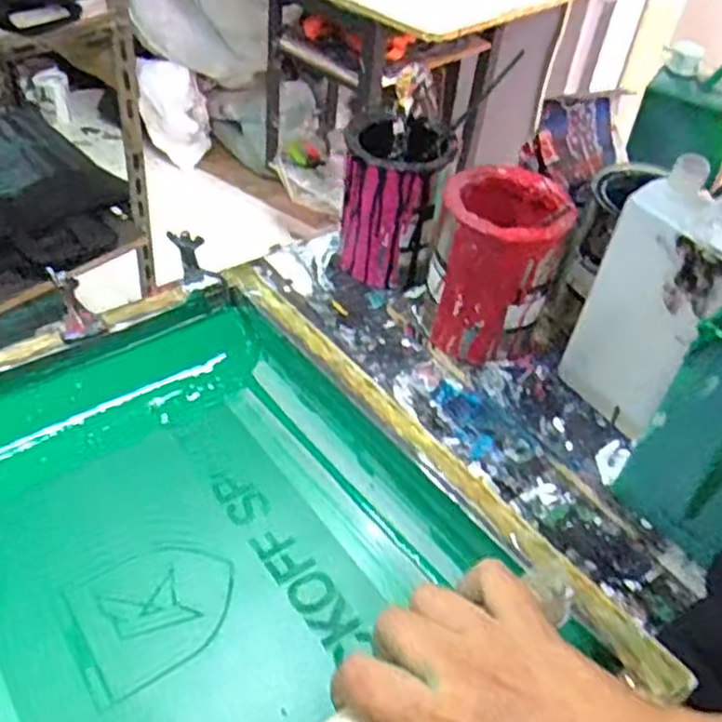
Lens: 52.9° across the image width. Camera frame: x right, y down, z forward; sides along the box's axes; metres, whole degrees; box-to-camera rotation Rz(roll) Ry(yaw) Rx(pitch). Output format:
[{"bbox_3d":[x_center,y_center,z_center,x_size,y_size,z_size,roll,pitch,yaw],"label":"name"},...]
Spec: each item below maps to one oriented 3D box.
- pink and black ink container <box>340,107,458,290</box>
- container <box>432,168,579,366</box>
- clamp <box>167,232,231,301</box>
[{"bbox_3d":[0.034,-0.160,0.740,0.092,0.144,0.098,16,45,9],"label":"pink and black ink container"},{"bbox_3d":[0.119,-0.080,0.662,0.104,0.160,0.113,14,45,7],"label":"container"},{"bbox_3d":[-0.151,-0.086,0.665,0.036,0.023,0.078,-34,93,-34],"label":"clamp"}]

